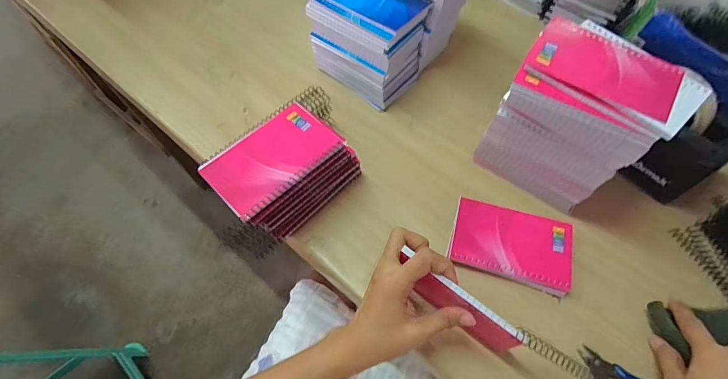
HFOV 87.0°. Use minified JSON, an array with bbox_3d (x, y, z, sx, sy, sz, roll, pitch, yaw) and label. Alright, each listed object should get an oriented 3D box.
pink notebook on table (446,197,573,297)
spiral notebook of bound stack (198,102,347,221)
[{"bbox_3d":[0.165,0.061,0.433,0.128,0.017,0.082,14,62,9],"label":"pink notebook on table"},{"bbox_3d":[-0.098,-0.038,0.407,0.135,0.012,0.088,-41,68,-20],"label":"spiral notebook of bound stack"}]

